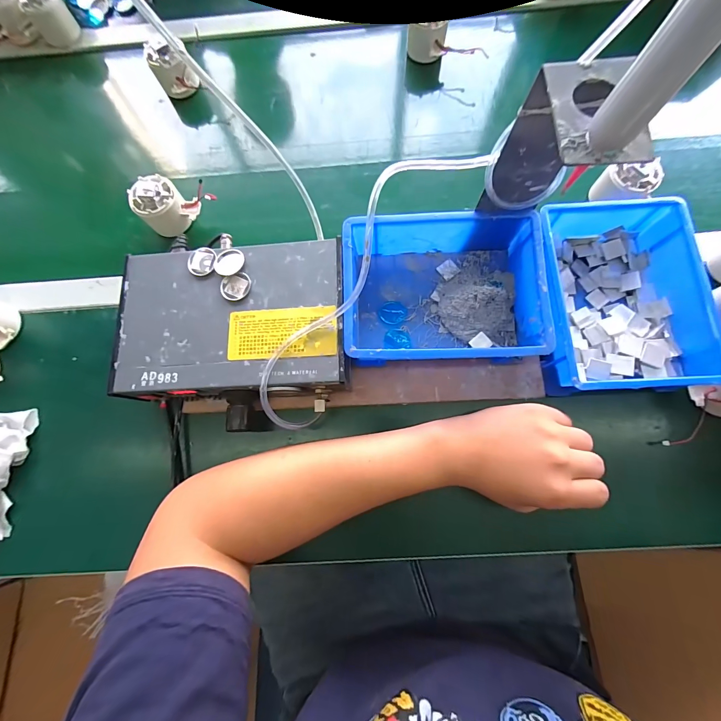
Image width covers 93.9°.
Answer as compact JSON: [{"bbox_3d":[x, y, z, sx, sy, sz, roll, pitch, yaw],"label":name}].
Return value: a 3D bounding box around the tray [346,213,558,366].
[{"bbox_3d":[0.081,-0.070,0.357,0.194,0.071,0.148,-2,76,2],"label":"tray"}]

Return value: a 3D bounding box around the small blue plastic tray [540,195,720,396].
[{"bbox_3d":[0.265,-0.066,0.358,0.148,0.061,0.196,-1,76,2],"label":"small blue plastic tray"}]

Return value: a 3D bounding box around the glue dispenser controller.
[{"bbox_3d":[-0.130,-0.023,0.359,0.229,0.072,0.181,-3,75,0],"label":"glue dispenser controller"}]

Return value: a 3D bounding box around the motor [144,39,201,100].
[{"bbox_3d":[-0.265,-0.411,0.477,0.053,0.050,0.045,-31,77,-5],"label":"motor"}]

